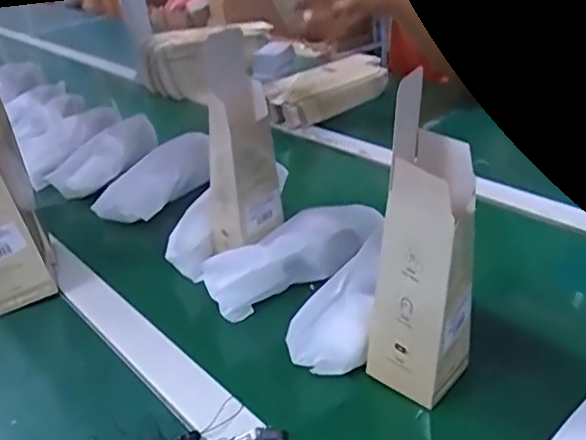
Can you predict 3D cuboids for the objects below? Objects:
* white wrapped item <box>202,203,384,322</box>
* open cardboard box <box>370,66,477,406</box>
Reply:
[{"bbox_3d":[0.010,0.029,0.619,0.210,0.055,0.051,-25,37,-33],"label":"white wrapped item"},{"bbox_3d":[0.097,0.023,0.441,0.069,0.221,0.070,17,36,32],"label":"open cardboard box"}]

